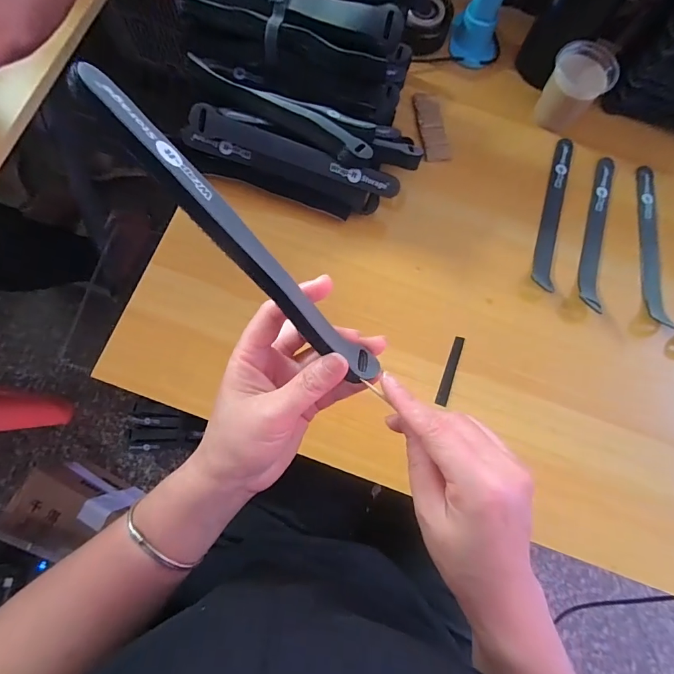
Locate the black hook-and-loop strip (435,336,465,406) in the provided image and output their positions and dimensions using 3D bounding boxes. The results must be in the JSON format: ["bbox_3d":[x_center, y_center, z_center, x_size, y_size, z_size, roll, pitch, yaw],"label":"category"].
[{"bbox_3d":[0.111,0.033,0.383,0.011,0.004,0.070,18,76,9],"label":"black hook-and-loop strip"}]

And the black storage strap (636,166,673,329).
[{"bbox_3d":[0.342,-0.105,0.424,0.024,0.022,0.198,8,77,0],"label":"black storage strap"}]

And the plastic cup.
[{"bbox_3d":[0.271,-0.287,0.448,0.064,0.057,0.073,41,79,6],"label":"plastic cup"}]

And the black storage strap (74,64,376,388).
[{"bbox_3d":[-0.041,-0.040,0.200,0.021,0.018,0.196,-49,119,-11],"label":"black storage strap"}]

